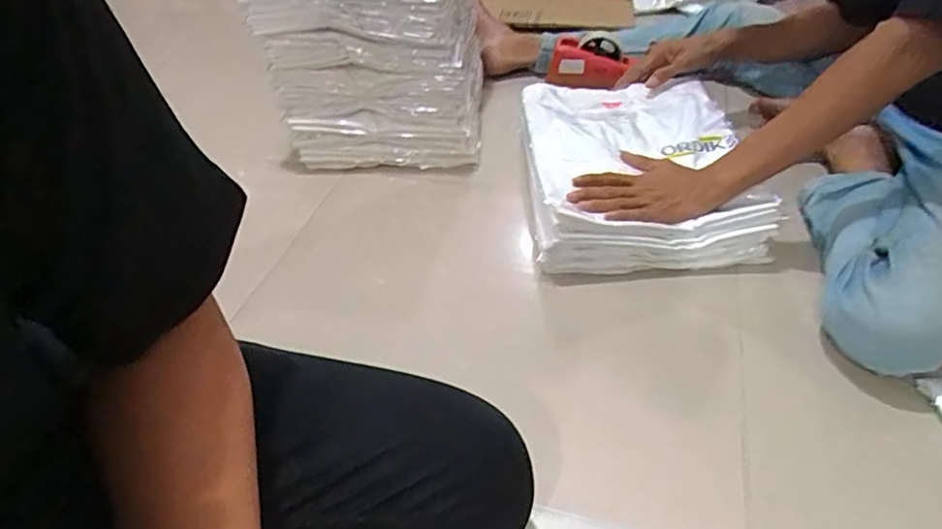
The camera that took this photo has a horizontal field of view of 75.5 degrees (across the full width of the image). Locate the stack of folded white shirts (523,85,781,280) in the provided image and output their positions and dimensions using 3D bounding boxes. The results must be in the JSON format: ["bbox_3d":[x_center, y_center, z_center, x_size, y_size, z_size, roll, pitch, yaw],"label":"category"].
[{"bbox_3d":[0.228,-0.135,0.865,0.290,0.122,0.332,-3,41,3],"label":"stack of folded white shirts"}]

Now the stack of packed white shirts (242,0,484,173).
[{"bbox_3d":[-0.137,-0.362,0.990,0.298,0.298,0.298,5,43,9],"label":"stack of packed white shirts"}]

